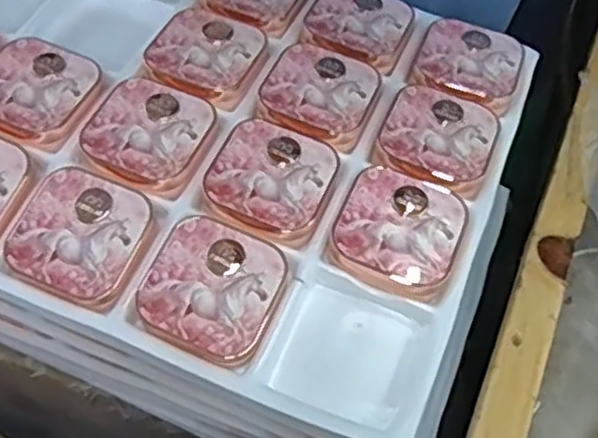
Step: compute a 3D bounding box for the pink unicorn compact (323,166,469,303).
[{"bbox_3d":[0.064,0.006,0.458,0.078,0.019,0.076,21,56,12],"label":"pink unicorn compact"}]

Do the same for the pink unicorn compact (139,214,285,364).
[{"bbox_3d":[-0.051,0.041,0.427,0.076,0.023,0.075,21,56,12],"label":"pink unicorn compact"}]

